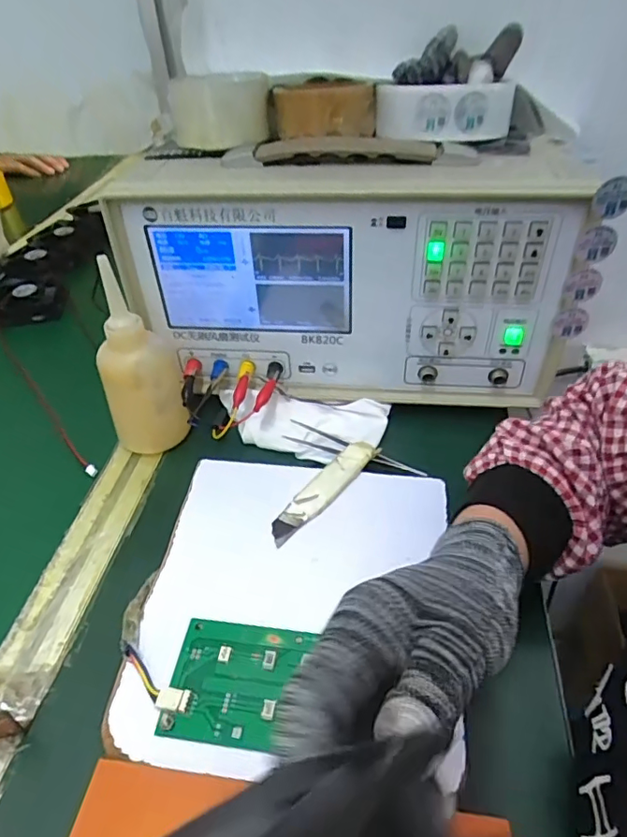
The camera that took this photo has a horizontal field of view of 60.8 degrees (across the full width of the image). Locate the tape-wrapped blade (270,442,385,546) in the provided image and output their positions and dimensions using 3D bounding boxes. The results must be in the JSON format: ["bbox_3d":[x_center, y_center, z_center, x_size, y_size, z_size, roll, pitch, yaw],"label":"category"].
[{"bbox_3d":[0.008,0.054,0.403,0.025,0.011,0.110,26,51,29],"label":"tape-wrapped blade"}]

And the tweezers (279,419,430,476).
[{"bbox_3d":[0.033,0.024,0.438,0.120,0.009,0.017,15,46,19],"label":"tweezers"}]

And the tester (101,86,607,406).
[{"bbox_3d":[0.029,-0.120,0.457,0.352,0.189,0.121,2,43,6],"label":"tester"}]

